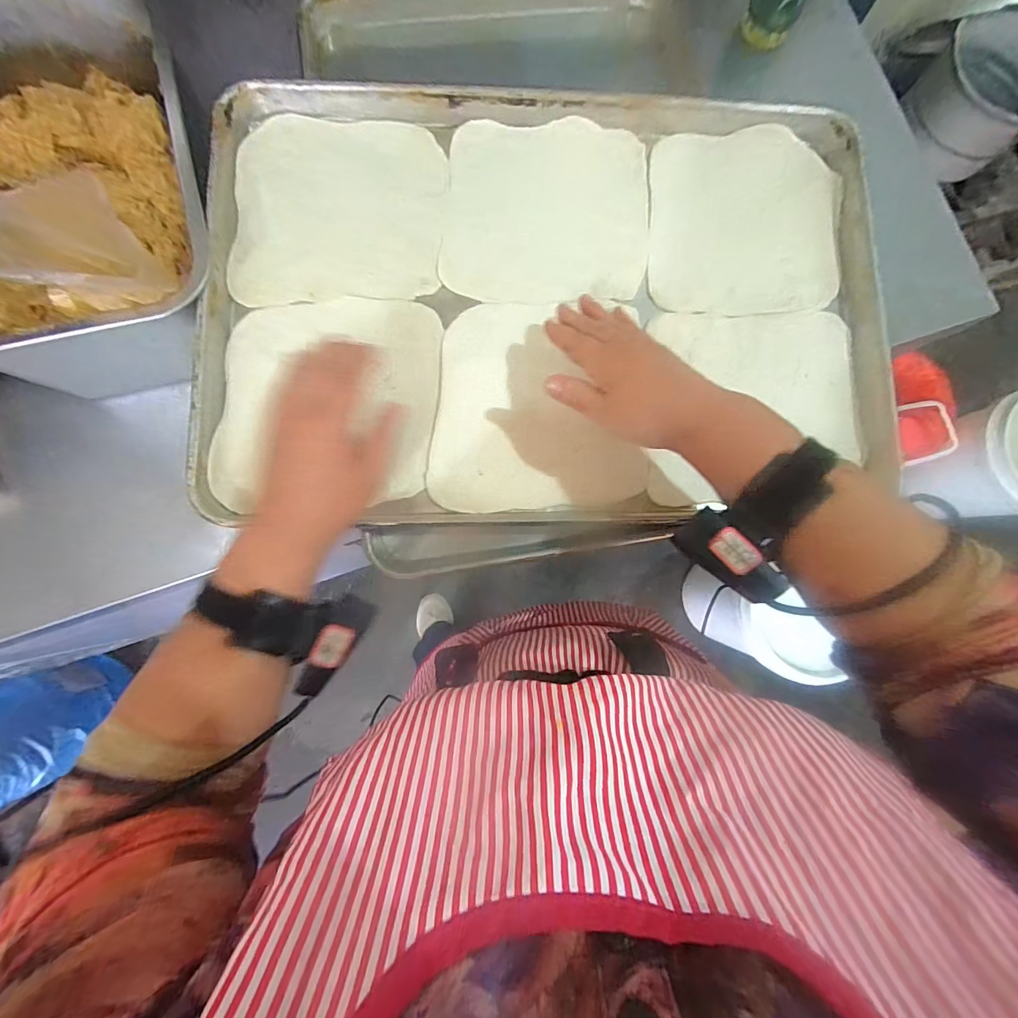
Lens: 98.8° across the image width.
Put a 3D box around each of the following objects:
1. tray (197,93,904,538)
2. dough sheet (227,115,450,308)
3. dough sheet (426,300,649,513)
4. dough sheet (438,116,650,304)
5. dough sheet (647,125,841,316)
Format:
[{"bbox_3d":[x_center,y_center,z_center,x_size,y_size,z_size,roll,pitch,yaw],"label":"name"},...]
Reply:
[{"bbox_3d":[0.039,-0.188,0.399,0.594,0.031,0.398,-1,83,-3],"label":"tray"},{"bbox_3d":[-0.156,-0.280,0.408,0.188,0.006,0.185,-2,83,-3],"label":"dough sheet"},{"bbox_3d":[0.023,-0.095,0.402,0.186,0.018,0.188,-2,83,-3],"label":"dough sheet"},{"bbox_3d":[0.037,-0.284,0.417,0.192,0.007,0.180,1,83,-3],"label":"dough sheet"},{"bbox_3d":[0.230,-0.279,0.424,0.185,0.015,0.185,3,82,-3],"label":"dough sheet"}]

